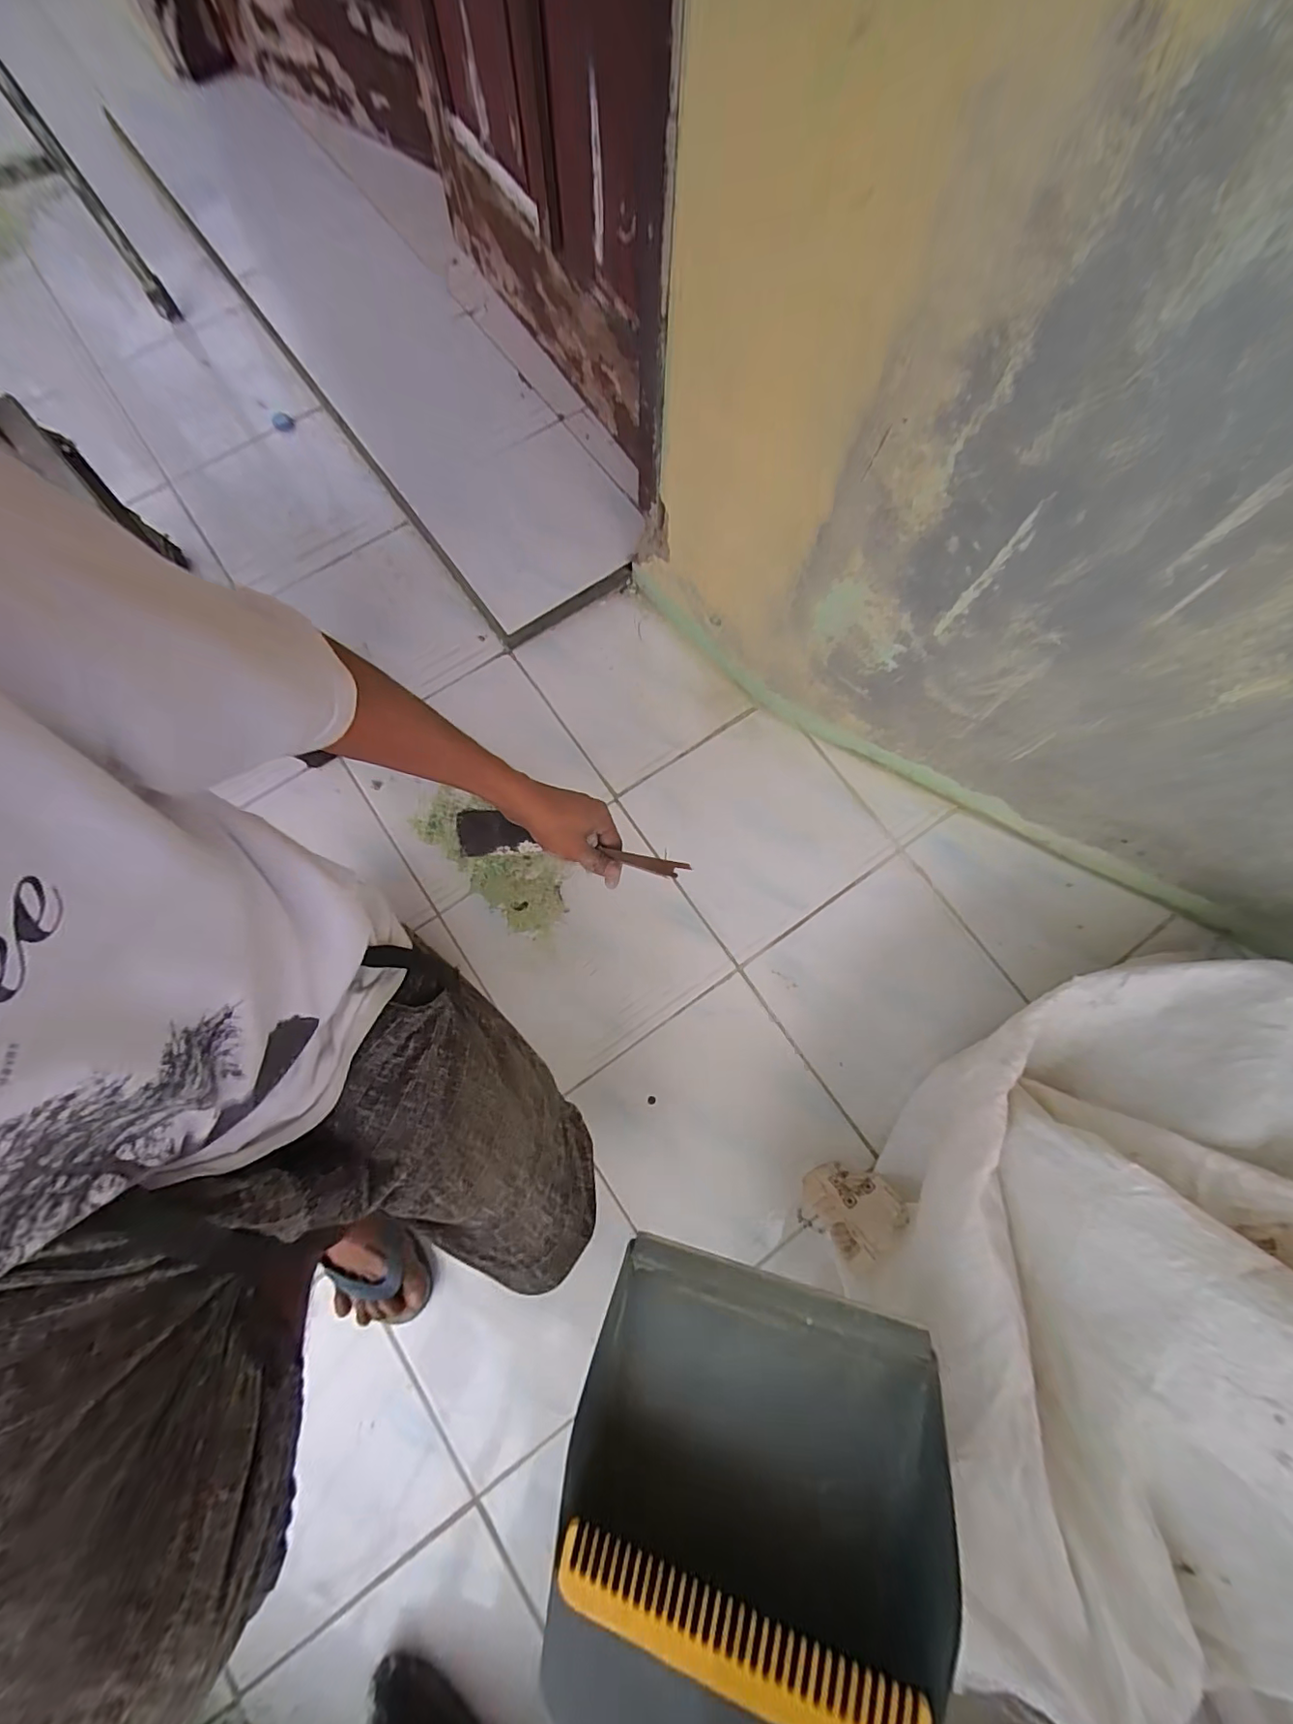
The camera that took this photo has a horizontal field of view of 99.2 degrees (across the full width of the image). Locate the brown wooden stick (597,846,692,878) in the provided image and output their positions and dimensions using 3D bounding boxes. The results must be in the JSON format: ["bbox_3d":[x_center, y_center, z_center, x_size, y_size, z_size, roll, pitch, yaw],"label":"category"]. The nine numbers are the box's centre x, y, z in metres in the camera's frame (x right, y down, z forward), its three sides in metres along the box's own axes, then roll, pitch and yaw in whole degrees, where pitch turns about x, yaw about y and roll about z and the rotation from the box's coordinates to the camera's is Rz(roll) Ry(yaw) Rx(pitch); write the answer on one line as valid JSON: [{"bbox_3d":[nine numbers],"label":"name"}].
[{"bbox_3d":[0.000,0.003,0.551,0.094,0.024,0.004,10,47,25],"label":"brown wooden stick"}]

